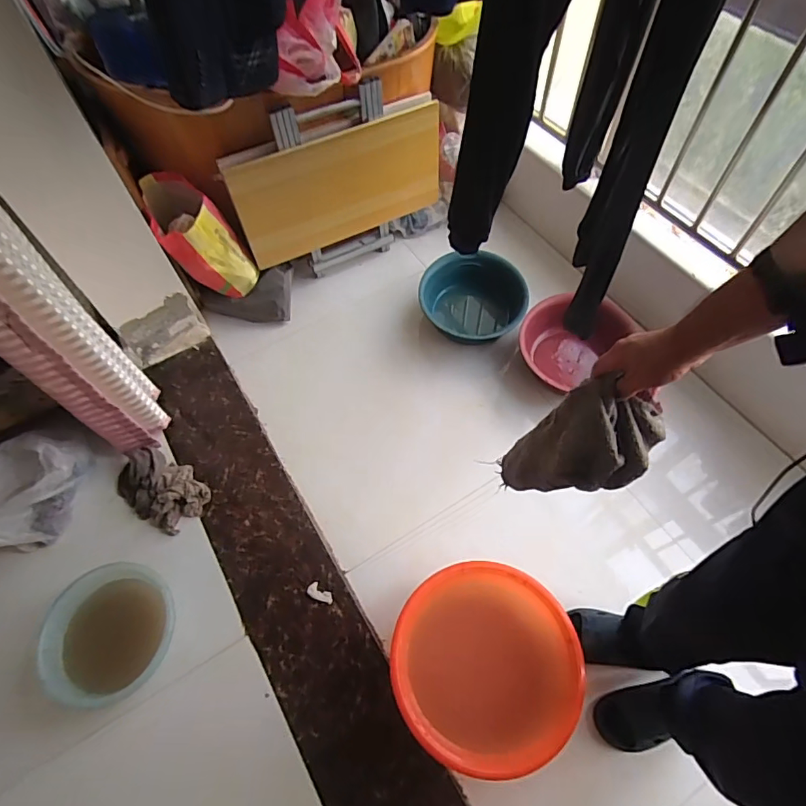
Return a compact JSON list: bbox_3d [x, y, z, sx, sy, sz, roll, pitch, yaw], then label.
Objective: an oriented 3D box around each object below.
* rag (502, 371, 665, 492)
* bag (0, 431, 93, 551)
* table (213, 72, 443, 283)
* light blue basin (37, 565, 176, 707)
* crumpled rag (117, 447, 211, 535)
[{"bbox_3d":[0.248,0.082,0.745,0.121,0.293,0.098,18,56,-16],"label":"rag"},{"bbox_3d":[-1.031,0.230,1.333,0.238,0.155,0.363,12,61,9],"label":"bag"},{"bbox_3d":[-0.192,-0.706,1.598,0.699,0.569,0.100,-25,65,-12],"label":"table"},{"bbox_3d":[-0.700,0.549,1.173,0.289,0.079,0.302,1,60,3],"label":"light blue basin"},{"bbox_3d":[-0.690,0.236,1.385,0.267,0.064,0.183,38,68,21],"label":"crumpled rag"}]

